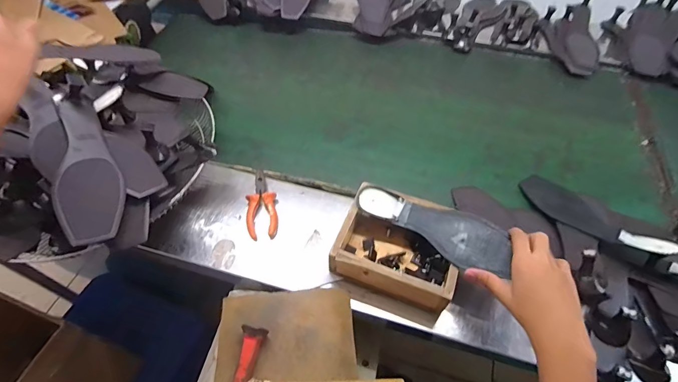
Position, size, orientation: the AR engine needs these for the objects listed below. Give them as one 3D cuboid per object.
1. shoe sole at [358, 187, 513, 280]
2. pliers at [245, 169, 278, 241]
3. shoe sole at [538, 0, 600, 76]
[{"bbox_3d":[0.143,0.047,0.548,0.226,0.031,0.085,23,57,22],"label":"shoe sole"},{"bbox_3d":[-0.137,0.024,0.640,0.051,0.032,0.128,-7,53,-4],"label":"pliers"},{"bbox_3d":[0.610,-0.399,0.925,0.111,0.064,0.242,1,68,1],"label":"shoe sole"}]

